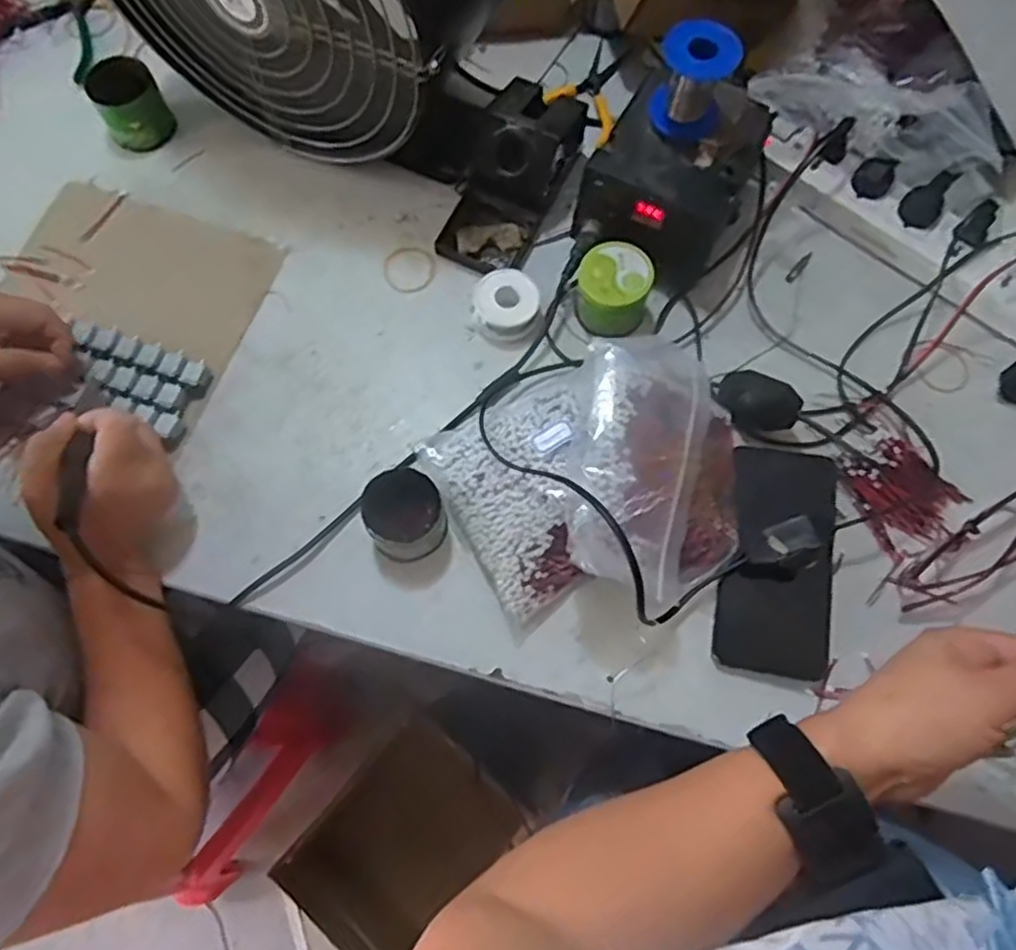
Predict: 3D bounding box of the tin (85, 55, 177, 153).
[{"bbox_3d":[-0.329,-0.323,0.633,0.054,0.057,0.055,0,72,0],"label":"tin"}]

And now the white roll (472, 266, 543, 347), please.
[{"bbox_3d":[-0.002,-0.139,0.592,0.052,0.025,0.058,-18,73,-6],"label":"white roll"}]

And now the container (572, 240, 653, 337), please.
[{"bbox_3d":[0.083,-0.149,0.583,0.057,0.056,0.054,0,72,0],"label":"container"}]

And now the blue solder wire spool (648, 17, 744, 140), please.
[{"bbox_3d":[0.138,-0.294,0.536,0.055,0.065,0.052,15,72,5],"label":"blue solder wire spool"}]

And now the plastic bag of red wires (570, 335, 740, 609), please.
[{"bbox_3d":[0.106,0.006,0.507,0.125,0.099,0.177,8,72,3],"label":"plastic bag of red wires"}]

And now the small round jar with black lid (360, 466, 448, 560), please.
[{"bbox_3d":[-0.074,0.029,0.521,0.053,0.058,0.051,0,72,0],"label":"small round jar with black lid"}]

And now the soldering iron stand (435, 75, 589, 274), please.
[{"bbox_3d":[0.000,-0.260,0.609,0.083,0.077,0.163,20,73,6],"label":"soldering iron stand"}]

